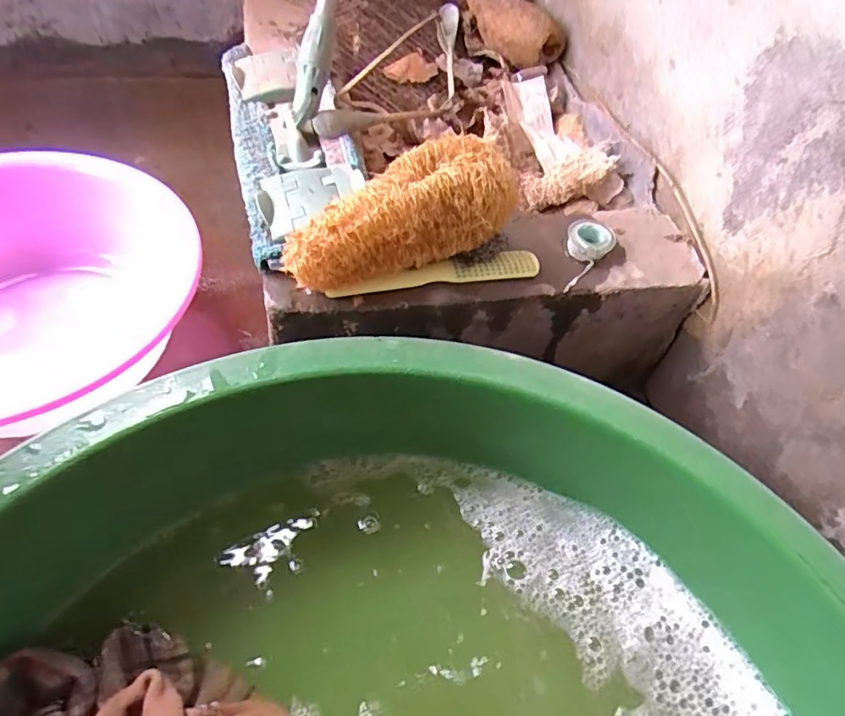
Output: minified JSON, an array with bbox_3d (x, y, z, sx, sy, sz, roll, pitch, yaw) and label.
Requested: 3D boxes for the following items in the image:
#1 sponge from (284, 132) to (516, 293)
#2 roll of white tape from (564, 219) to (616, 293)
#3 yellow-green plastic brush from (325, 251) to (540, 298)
[{"bbox_3d":[-0.022,-0.127,0.493,0.215,0.080,0.086,-26,58,-3],"label":"sponge"},{"bbox_3d":[0.168,-0.107,0.570,0.046,0.020,0.098,20,53,8],"label":"roll of white tape"},{"bbox_3d":[0.017,-0.076,0.525,0.207,0.026,0.026,-13,55,-16],"label":"yellow-green plastic brush"}]

